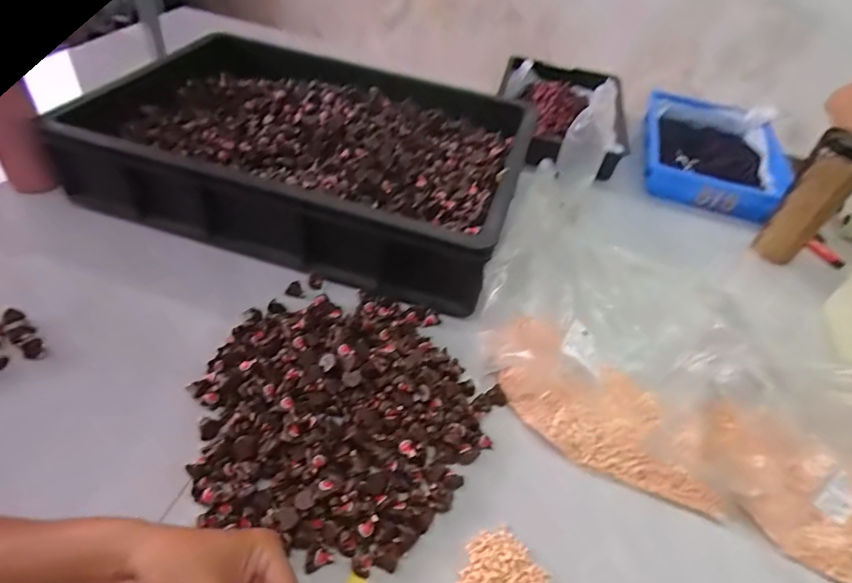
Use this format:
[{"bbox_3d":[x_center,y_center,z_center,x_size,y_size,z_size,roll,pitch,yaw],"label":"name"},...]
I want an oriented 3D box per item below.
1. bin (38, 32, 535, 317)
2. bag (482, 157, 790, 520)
[{"bbox_3d":[-0.172,-0.217,0.758,0.608,0.131,0.429,15,45,9],"label":"bin"},{"bbox_3d":[0.220,0.011,0.595,0.270,0.109,0.390,17,45,10],"label":"bag"}]

